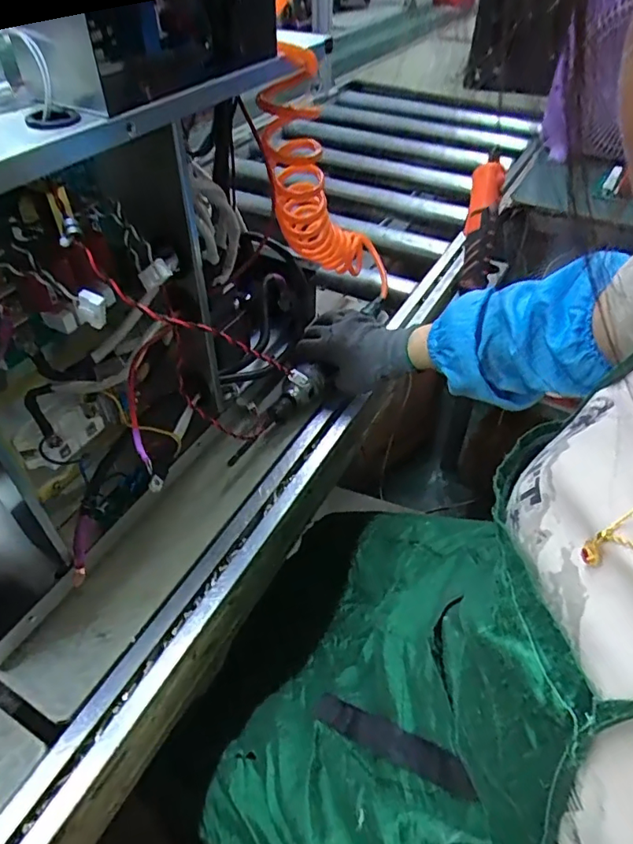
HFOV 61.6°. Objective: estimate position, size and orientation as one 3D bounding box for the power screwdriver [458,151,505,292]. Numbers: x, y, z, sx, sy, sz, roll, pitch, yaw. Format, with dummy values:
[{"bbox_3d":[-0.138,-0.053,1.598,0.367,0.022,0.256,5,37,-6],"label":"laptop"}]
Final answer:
[{"bbox_3d":[0.248,-0.297,0.800,0.048,0.209,0.048,8,9,6],"label":"power screwdriver"}]

